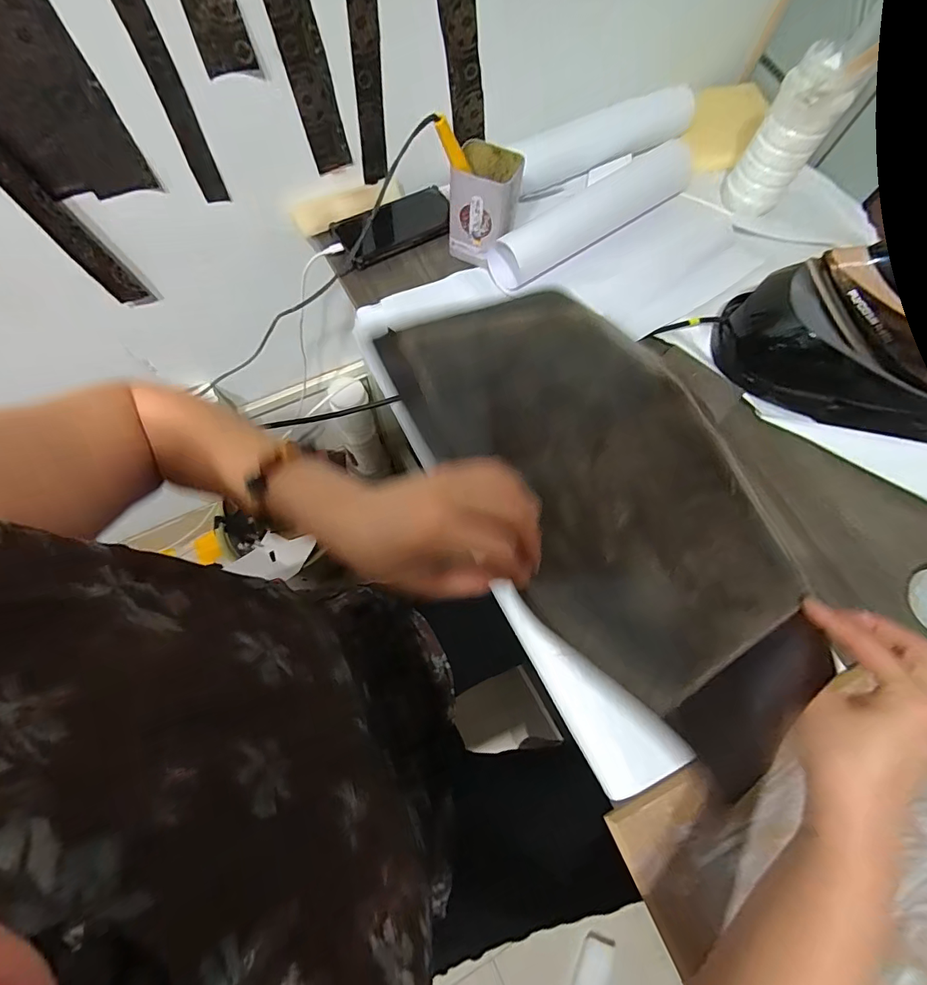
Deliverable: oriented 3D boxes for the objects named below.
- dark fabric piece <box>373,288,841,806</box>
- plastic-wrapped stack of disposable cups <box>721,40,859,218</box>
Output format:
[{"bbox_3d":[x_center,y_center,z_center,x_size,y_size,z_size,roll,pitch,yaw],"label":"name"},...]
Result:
[{"bbox_3d":[0.120,-0.020,0.340,0.245,0.055,0.368,-18,67,-25],"label":"dark fabric piece"},{"bbox_3d":[0.415,-0.454,0.571,0.076,0.155,0.067,34,73,9],"label":"plastic-wrapped stack of disposable cups"}]

